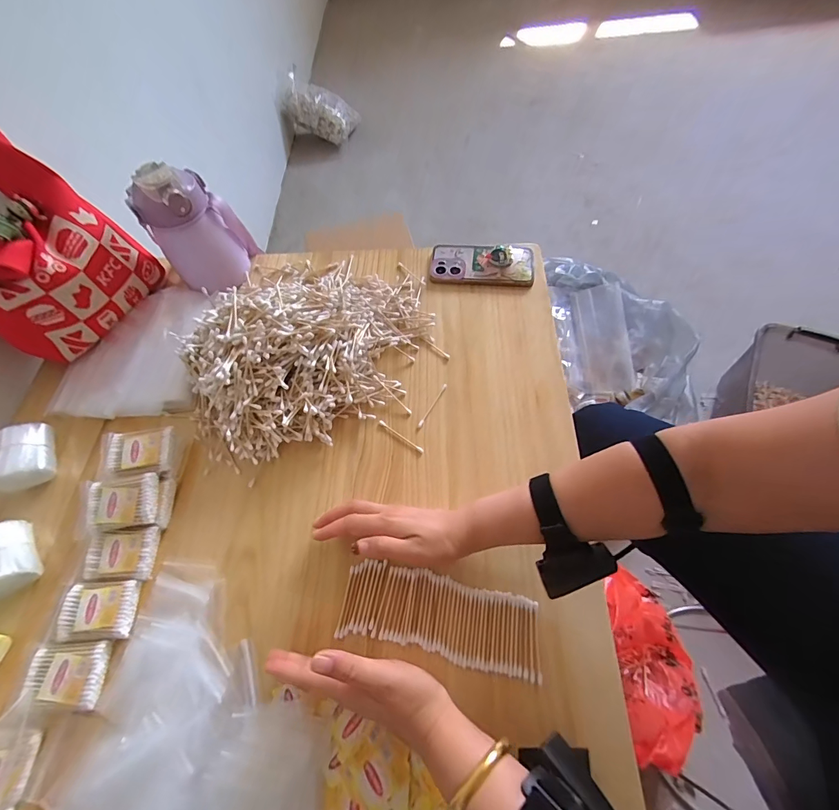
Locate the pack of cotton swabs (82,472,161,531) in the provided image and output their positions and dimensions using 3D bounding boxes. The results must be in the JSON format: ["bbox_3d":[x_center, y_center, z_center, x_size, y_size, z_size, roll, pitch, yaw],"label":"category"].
[{"bbox_3d":[-0.349,0.116,0.462,0.082,0.021,0.057,-10,62,-1],"label":"pack of cotton swabs"}]

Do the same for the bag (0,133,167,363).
[{"bbox_3d":[-0.537,-0.220,0.536,0.192,0.221,0.215,31,69,19],"label":"bag"}]

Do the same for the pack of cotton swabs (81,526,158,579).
[{"bbox_3d":[-0.341,0.169,0.445,0.076,0.011,0.052,-4,62,2],"label":"pack of cotton swabs"}]

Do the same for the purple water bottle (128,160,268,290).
[{"bbox_3d":[-0.333,-0.264,0.588,0.109,0.169,0.102,-4,62,2],"label":"purple water bottle"}]

